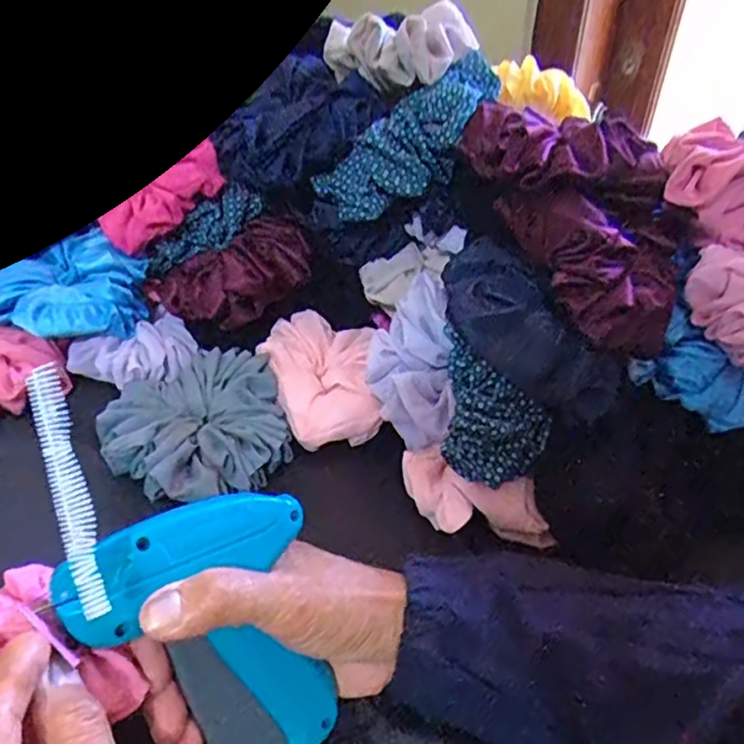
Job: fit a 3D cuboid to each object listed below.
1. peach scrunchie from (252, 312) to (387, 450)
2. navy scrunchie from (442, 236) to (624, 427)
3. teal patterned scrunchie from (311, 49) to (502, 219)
[{"bbox_3d":[-0.039,0.003,0.464,0.080,0.034,0.108,-3,39,-4],"label":"peach scrunchie"},{"bbox_3d":[0.094,-0.026,0.376,0.122,0.045,0.060,47,51,3],"label":"navy scrunchie"},{"bbox_3d":[0.031,-0.157,0.439,0.142,0.039,0.070,-41,44,7],"label":"teal patterned scrunchie"}]

